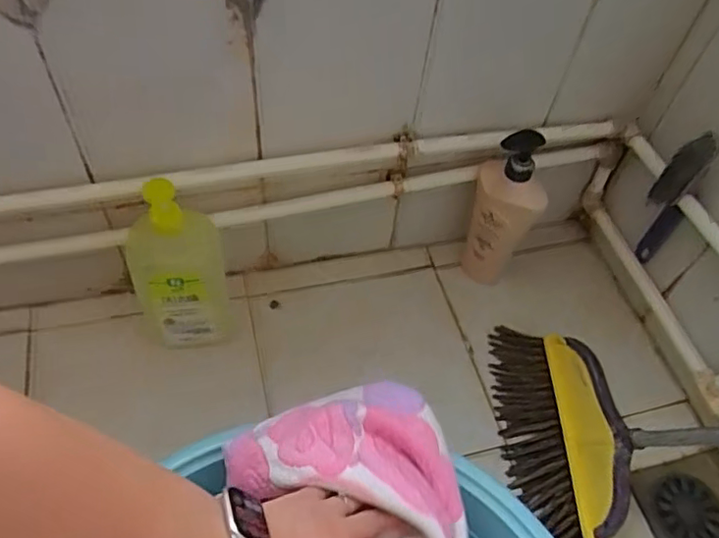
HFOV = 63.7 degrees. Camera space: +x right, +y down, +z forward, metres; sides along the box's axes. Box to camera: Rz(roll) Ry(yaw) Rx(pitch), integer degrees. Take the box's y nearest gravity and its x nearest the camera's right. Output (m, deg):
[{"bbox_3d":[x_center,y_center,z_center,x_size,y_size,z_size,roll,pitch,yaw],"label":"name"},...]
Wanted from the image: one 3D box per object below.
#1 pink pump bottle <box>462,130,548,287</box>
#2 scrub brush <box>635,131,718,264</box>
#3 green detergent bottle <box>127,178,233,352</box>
[{"bbox_3d":[0.201,-0.075,0.826,0.093,0.280,0.061,20,54,10],"label":"pink pump bottle"},{"bbox_3d":[0.418,-0.085,0.789,0.058,0.239,0.049,-35,63,-27],"label":"scrub brush"},{"bbox_3d":[-0.226,0.021,0.734,0.114,0.250,0.067,1,53,-4],"label":"green detergent bottle"}]

